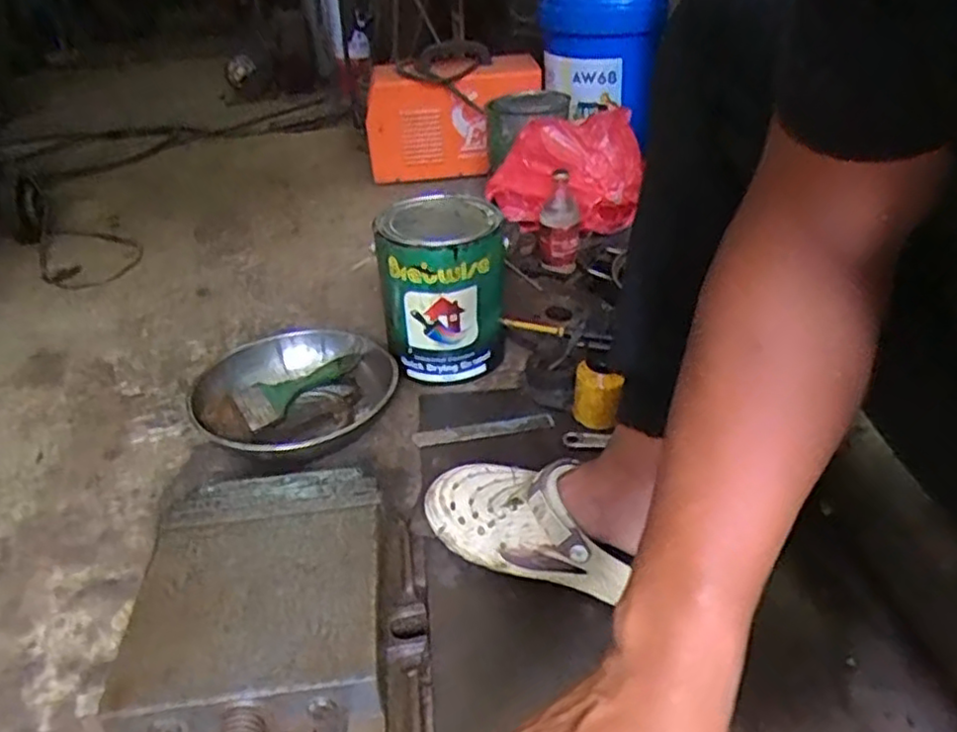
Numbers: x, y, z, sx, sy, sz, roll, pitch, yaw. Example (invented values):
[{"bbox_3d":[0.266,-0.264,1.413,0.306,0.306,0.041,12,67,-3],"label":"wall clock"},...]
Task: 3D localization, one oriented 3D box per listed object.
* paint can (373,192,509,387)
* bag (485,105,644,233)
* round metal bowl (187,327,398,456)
[{"bbox_3d":[-0.044,-0.097,0.919,0.162,0.212,0.148,-5,32,-2],"label":"paint can"},{"bbox_3d":[0.141,-0.326,1.161,0.254,0.140,0.162,7,33,18],"label":"bag"},{"bbox_3d":[-0.223,0.035,0.857,0.234,0.071,0.241,-4,33,2],"label":"round metal bowl"}]

